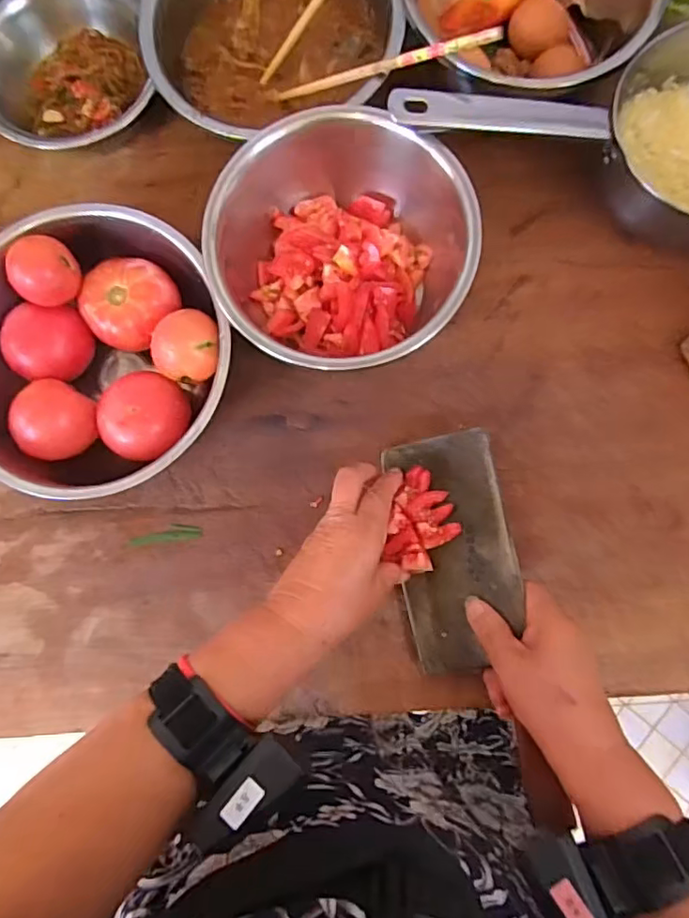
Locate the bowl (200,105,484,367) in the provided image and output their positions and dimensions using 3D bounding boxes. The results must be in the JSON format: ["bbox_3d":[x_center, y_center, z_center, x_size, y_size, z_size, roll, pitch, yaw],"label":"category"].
[{"bbox_3d":[-0.002,-0.158,0.443,0.186,0.089,0.183,0,84,2],"label":"bowl"}]

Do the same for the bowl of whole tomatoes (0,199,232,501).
[{"bbox_3d":[-0.191,-0.079,0.449,0.207,0.081,0.209,0,84,2],"label":"bowl of whole tomatoes"}]

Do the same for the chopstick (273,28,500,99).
[{"bbox_3d":[0.024,-0.291,0.425,0.191,0.008,0.009,10,84,34],"label":"chopstick"}]

